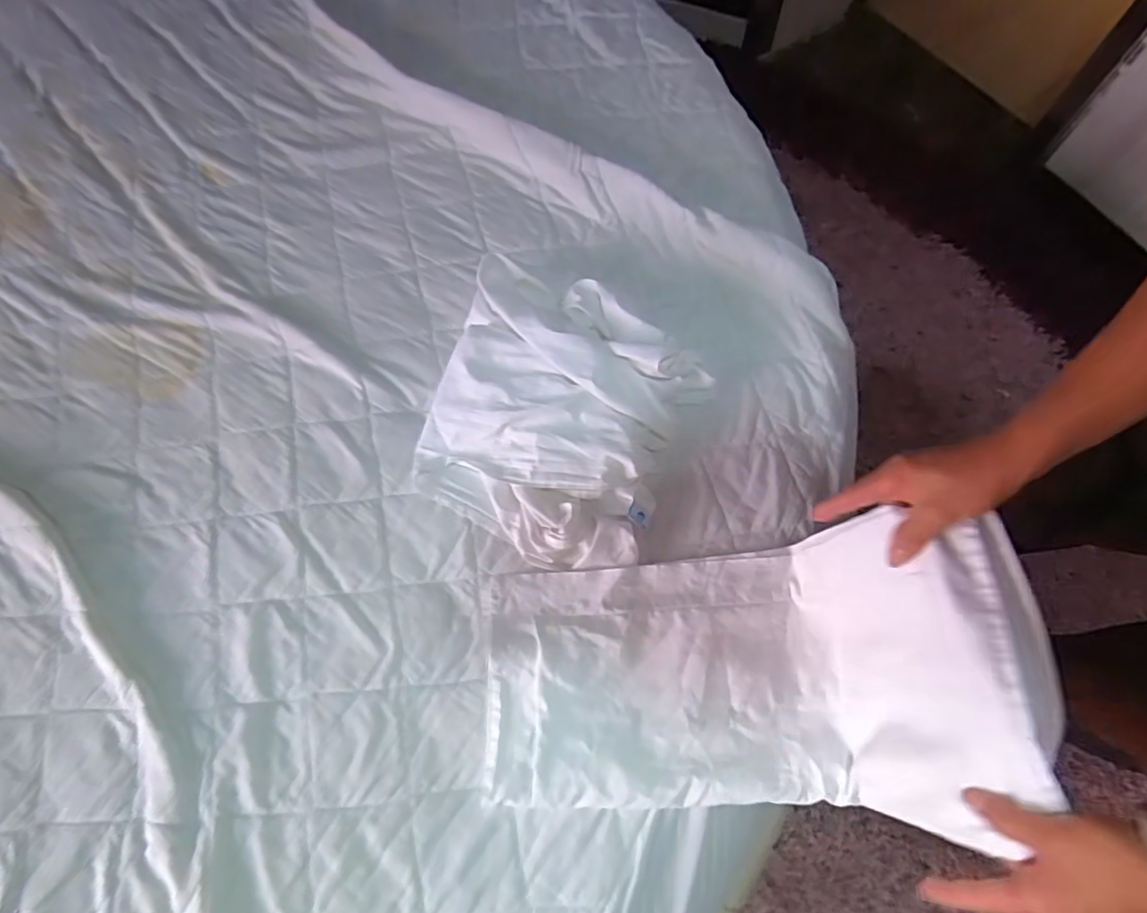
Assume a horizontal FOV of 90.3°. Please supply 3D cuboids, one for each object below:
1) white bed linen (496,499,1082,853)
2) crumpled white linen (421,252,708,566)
[{"bbox_3d":[0.145,0.202,0.539,0.453,0.159,0.229,-13,67,23],"label":"white bed linen"},{"bbox_3d":[-0.025,-0.058,0.654,0.296,0.073,0.312,23,72,11],"label":"crumpled white linen"}]

